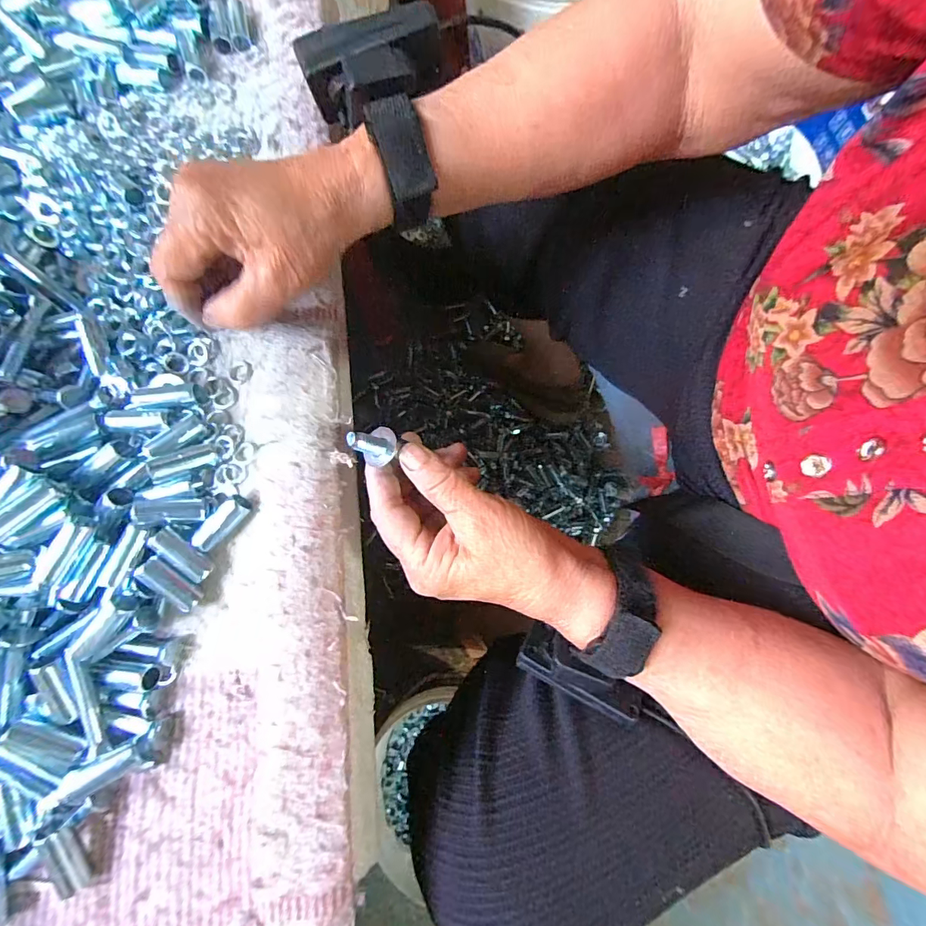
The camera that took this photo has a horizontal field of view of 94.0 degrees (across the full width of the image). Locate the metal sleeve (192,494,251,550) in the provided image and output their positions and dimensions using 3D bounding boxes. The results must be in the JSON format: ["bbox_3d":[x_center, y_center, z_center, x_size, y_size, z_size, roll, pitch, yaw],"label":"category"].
[{"bbox_3d":[-0.132,0.033,0.234,0.013,0.008,0.035,42,82,11],"label":"metal sleeve"}]

